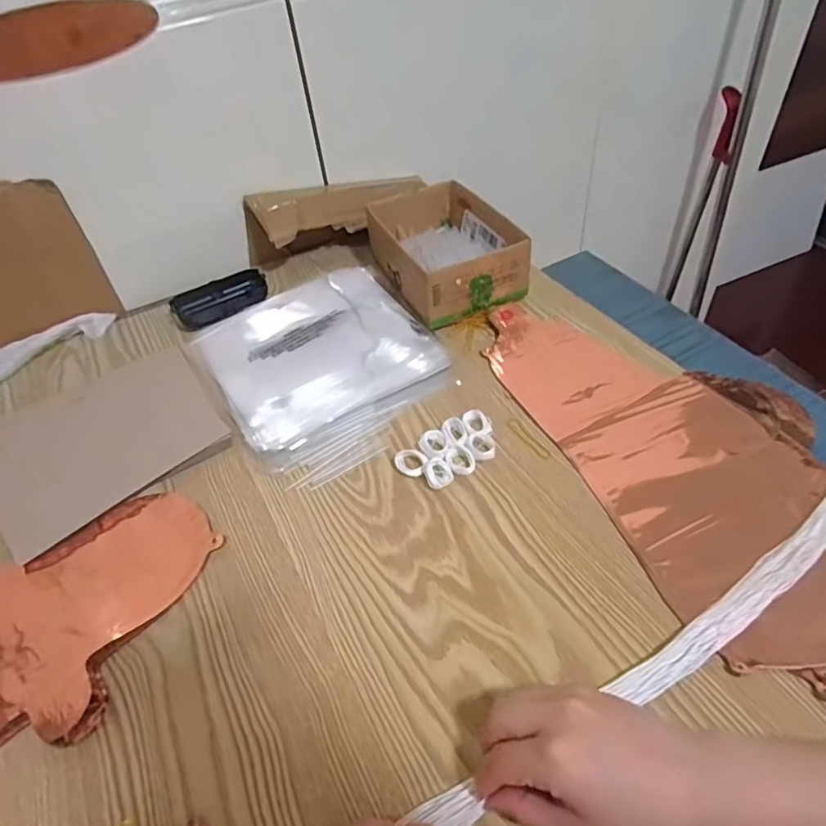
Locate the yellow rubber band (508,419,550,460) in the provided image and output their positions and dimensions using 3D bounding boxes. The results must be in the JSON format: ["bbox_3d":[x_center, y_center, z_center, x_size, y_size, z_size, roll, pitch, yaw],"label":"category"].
[{"bbox_3d":[0.101,0.022,0.490,0.010,0.004,0.052,-25,50,-17],"label":"yellow rubber band"}]

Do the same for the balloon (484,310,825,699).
[{"bbox_3d":[0.240,0.023,0.464,0.215,0.017,0.400,-19,48,-12],"label":"balloon"}]

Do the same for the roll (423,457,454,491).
[{"bbox_3d":[0.020,0.049,0.466,0.023,0.010,0.027,-20,49,-13],"label":"roll"}]

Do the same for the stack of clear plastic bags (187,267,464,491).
[{"bbox_3d":[-0.089,-0.056,0.580,0.217,0.016,0.261,-27,50,-18],"label":"stack of clear plastic bags"}]

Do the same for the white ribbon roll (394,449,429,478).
[{"bbox_3d":[-0.002,0.041,0.478,0.028,0.010,0.024,15,51,19],"label":"white ribbon roll"}]

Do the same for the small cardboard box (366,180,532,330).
[{"bbox_3d":[0.035,-0.194,0.656,0.131,0.067,0.196,-20,49,-13],"label":"small cardboard box"}]

